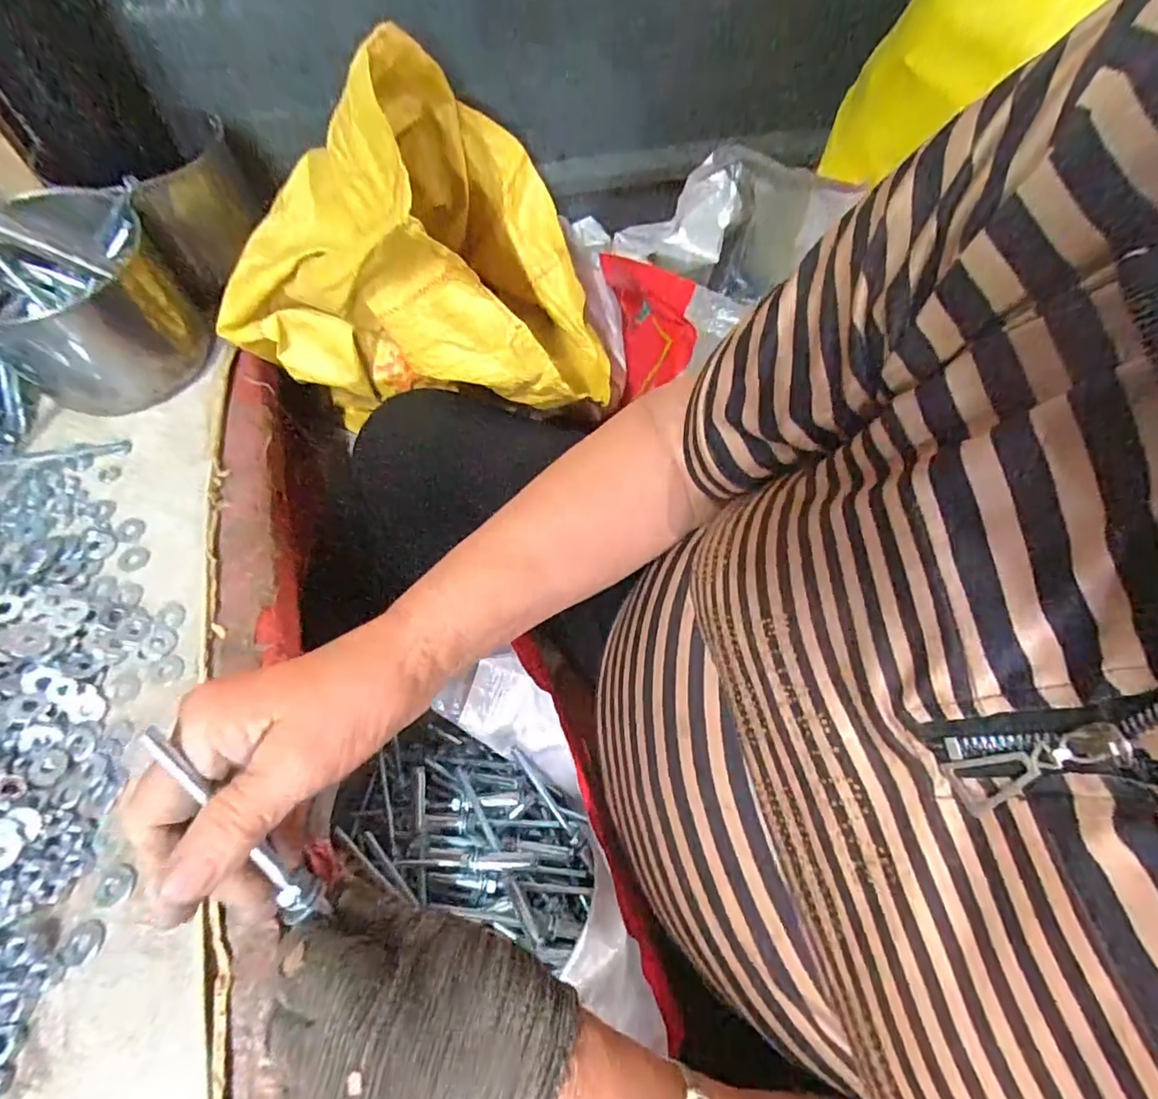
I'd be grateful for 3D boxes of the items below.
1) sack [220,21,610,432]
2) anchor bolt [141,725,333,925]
[{"bbox_3d":[-0.130,-0.233,0.446,0.299,0.235,0.232,-5,61,-4],"label":"sack"},{"bbox_3d":[-0.137,0.109,0.220,0.015,0.009,0.100,-36,107,-19],"label":"anchor bolt"}]

